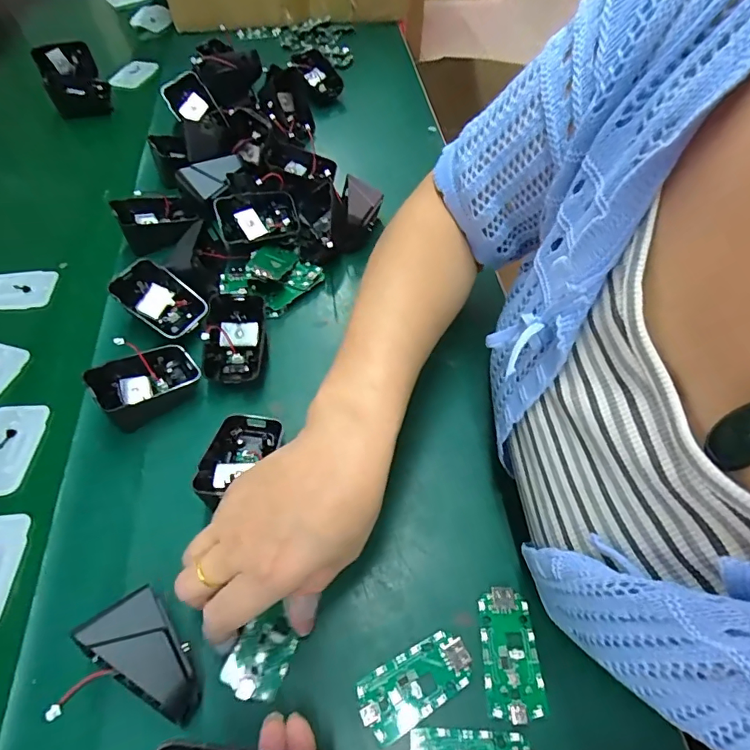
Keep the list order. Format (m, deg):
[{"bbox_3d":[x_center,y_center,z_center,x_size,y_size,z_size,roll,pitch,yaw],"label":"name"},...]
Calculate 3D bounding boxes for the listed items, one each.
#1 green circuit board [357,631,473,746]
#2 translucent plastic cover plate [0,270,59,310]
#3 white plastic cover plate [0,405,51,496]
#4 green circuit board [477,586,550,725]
[{"bbox_3d":[0.022,0.165,0.253,0.062,0.004,0.031,-24,59,-16],"label":"green circuit board"},{"bbox_3d":[-0.323,-0.076,0.419,0.066,0.010,0.041,-6,56,-5],"label":"translucent plastic cover plate"},{"bbox_3d":[-0.264,0.053,0.335,0.039,0.009,0.070,-2,56,-2],"label":"white plastic cover plate"},{"bbox_3d":[0.074,0.152,0.260,0.032,0.004,0.063,-2,56,-2],"label":"green circuit board"}]

